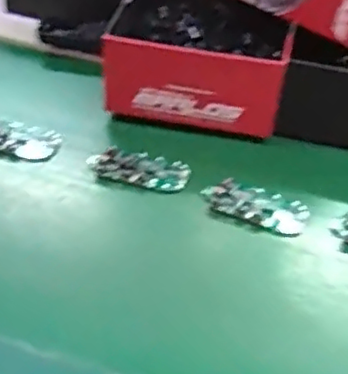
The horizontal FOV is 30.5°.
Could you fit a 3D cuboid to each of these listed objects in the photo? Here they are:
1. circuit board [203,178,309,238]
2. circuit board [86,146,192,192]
[{"bbox_3d":[0.079,0.017,0.611,0.096,0.018,0.046,17,45,16],"label":"circuit board"},{"bbox_3d":[-0.035,-0.018,0.643,0.100,0.022,0.042,6,41,3],"label":"circuit board"}]

